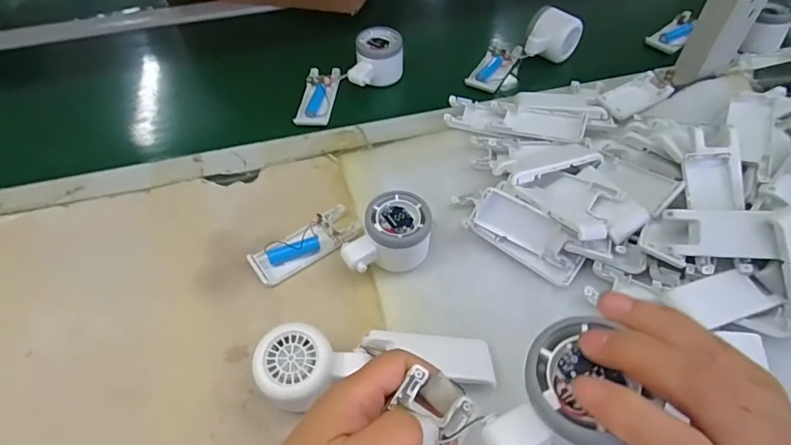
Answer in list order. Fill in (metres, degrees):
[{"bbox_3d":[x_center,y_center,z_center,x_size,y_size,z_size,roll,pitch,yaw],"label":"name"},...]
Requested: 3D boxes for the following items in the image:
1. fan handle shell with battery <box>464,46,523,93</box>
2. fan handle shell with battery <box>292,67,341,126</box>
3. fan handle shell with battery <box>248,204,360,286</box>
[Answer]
[{"bbox_3d":[0.133,-0.211,0.623,0.041,0.018,0.097,24,57,19],"label":"fan handle shell with battery"},{"bbox_3d":[-0.097,-0.160,0.592,0.040,0.013,0.095,5,53,6],"label":"fan handle shell with battery"},{"bbox_3d":[-0.087,0.020,0.450,0.103,0.014,0.044,-31,58,-20],"label":"fan handle shell with battery"}]

